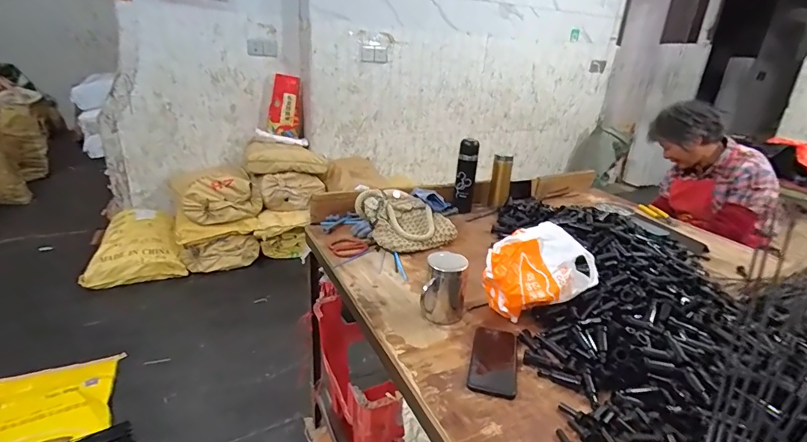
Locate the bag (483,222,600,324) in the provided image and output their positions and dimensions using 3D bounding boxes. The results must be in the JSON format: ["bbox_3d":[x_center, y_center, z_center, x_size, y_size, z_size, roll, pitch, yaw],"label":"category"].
[{"bbox_3d":[0.252,0.107,0.810,0.203,0.163,0.104,-5,24,-21],"label":"bag"}]

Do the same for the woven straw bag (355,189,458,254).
[{"bbox_3d":[0.011,-0.009,1.140,0.208,0.101,0.204,-13,28,-36],"label":"woven straw bag"}]

